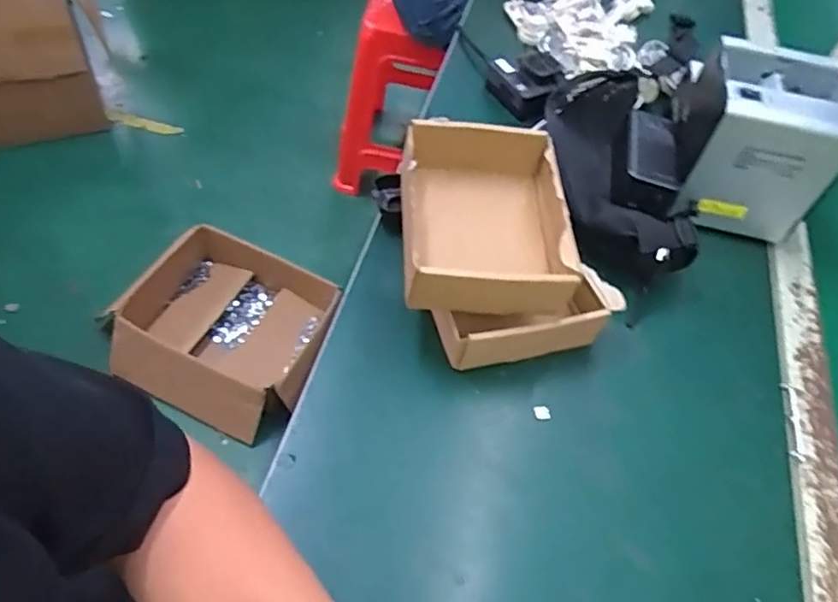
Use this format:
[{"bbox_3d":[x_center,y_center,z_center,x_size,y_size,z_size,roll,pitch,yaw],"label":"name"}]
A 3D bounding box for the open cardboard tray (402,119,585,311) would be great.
[{"bbox_3d":[0.053,-0.073,0.534,0.135,0.061,0.172,0,55,-8],"label":"open cardboard tray"}]

